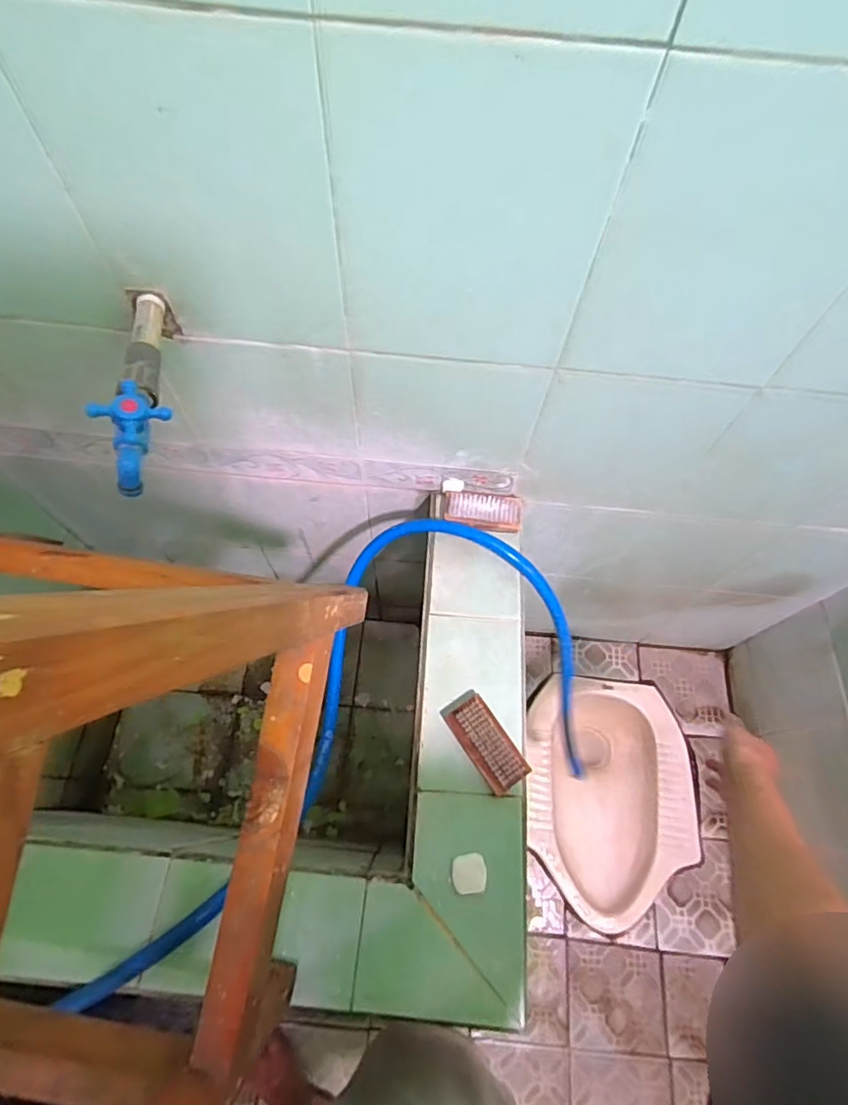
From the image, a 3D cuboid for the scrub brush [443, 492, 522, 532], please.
[{"bbox_3d":[0.080,-0.055,0.734,0.100,0.022,0.049,8,64,1],"label":"scrub brush"}]

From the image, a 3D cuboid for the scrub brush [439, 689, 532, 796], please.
[{"bbox_3d":[0.067,0.206,0.614,0.049,0.023,0.108,-28,68,-15],"label":"scrub brush"}]

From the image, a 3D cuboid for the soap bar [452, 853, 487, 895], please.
[{"bbox_3d":[0.046,0.327,0.568,0.034,0.006,0.035,-5,64,-5],"label":"soap bar"}]

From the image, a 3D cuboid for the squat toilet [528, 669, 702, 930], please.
[{"bbox_3d":[0.389,0.522,1.193,0.342,0.135,0.469,4,64,0],"label":"squat toilet"}]

